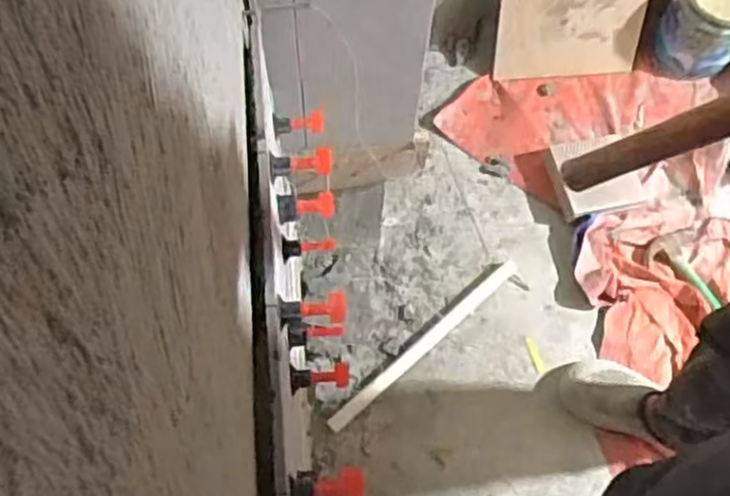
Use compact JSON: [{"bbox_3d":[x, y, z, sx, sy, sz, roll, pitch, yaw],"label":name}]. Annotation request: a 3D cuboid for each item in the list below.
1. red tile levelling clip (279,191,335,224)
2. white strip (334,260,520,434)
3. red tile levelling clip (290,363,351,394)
[{"bbox_3d":[-0.064,-0.045,0.800,0.066,0.023,0.026,-7,65,-21],"label":"red tile levelling clip"},{"bbox_3d":[0.114,0.174,1.352,0.465,0.018,0.030,-39,72,-17],"label":"white strip"},{"bbox_3d":[-0.046,0.131,0.743,0.063,0.035,0.029,-8,64,18],"label":"red tile levelling clip"}]

